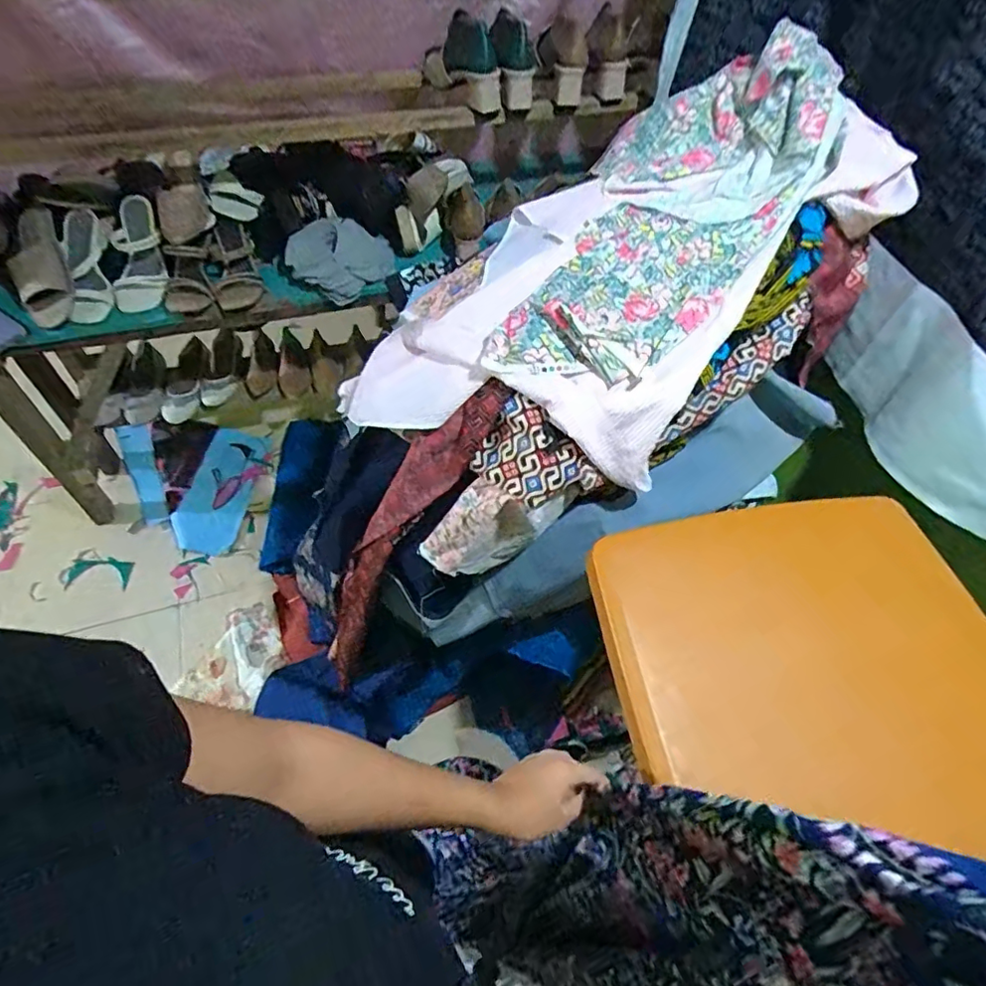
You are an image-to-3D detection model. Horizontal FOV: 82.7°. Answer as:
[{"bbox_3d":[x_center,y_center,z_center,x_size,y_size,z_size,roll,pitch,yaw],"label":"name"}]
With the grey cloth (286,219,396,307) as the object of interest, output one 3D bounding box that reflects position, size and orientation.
[{"bbox_3d":[-0.304,-0.470,1.120,0.196,0.070,0.161,-32,65,-22],"label":"grey cloth"}]

